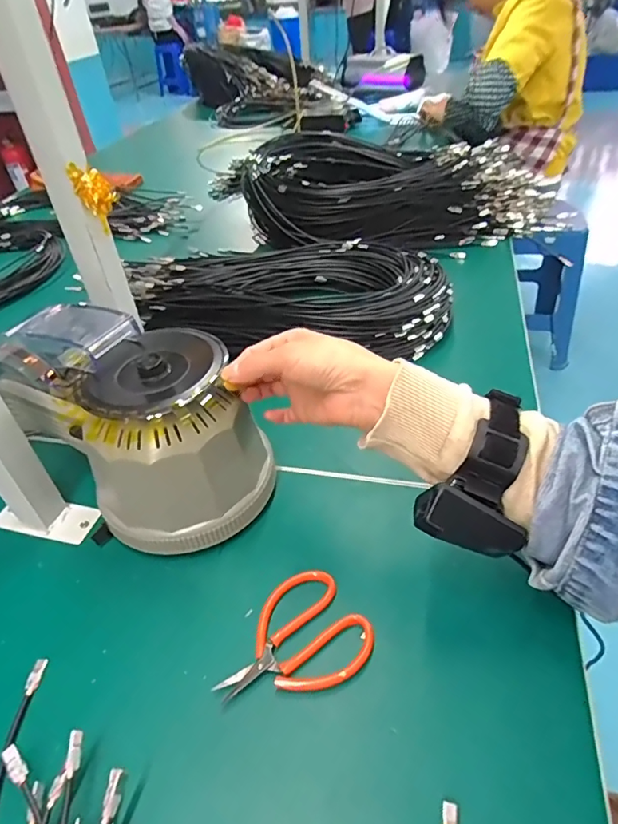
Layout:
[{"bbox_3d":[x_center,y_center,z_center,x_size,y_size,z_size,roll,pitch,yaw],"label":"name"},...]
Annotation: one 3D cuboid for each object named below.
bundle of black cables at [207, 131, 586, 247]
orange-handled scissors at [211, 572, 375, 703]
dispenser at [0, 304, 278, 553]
[{"bbox_3d":[0.153,-0.415,0.922,0.532,0.125,0.252,-4,42,2],"label":"bundle of black cables"},{"bbox_3d":[-0.013,0.168,0.360,0.109,0.009,0.081,-26,46,-21],"label":"orange-handled scissors"},{"bbox_3d":[-0.134,0.004,0.419,0.168,0.170,0.136,24,50,29],"label":"dispenser"}]

